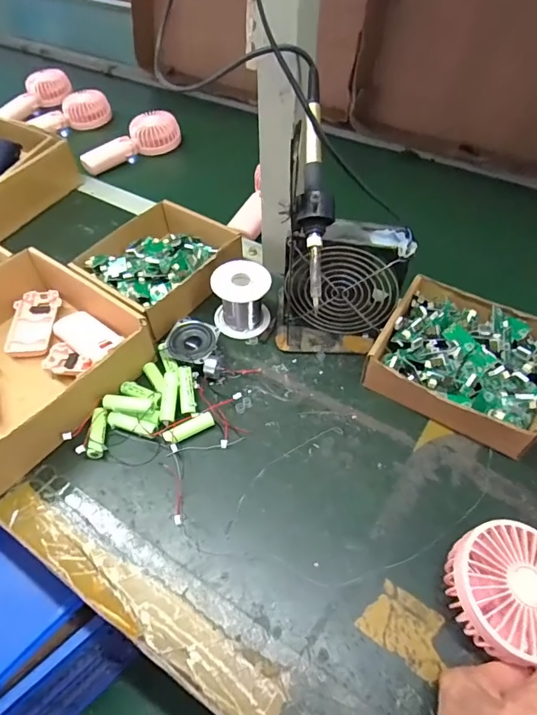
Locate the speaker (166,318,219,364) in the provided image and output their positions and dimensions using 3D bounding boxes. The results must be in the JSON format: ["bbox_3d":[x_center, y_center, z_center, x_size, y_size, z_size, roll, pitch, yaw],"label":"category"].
[{"bbox_3d":[-0.084,-0.014,0.498,0.050,0.027,0.051,-1,51,1],"label":"speaker"}]

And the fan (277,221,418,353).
[{"bbox_3d":[0.075,-0.071,0.480,0.131,0.127,0.070,3,51,3],"label":"fan"}]

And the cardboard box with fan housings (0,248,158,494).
[{"bbox_3d":[-0.265,0.001,0.472,0.209,0.069,0.205,30,57,23],"label":"cardboard box with fan housings"}]

